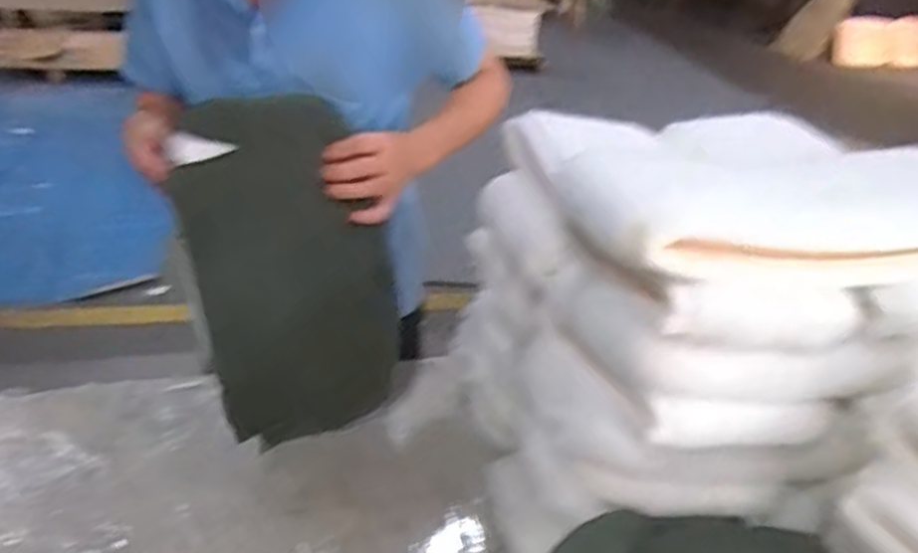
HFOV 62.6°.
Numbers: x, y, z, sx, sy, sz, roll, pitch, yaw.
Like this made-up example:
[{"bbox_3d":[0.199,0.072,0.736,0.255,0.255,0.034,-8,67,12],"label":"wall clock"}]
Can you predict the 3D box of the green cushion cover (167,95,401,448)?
[{"bbox_3d":[-0.198,0.007,0.929,0.226,0.433,0.028,-14,28,-16],"label":"green cushion cover"}]

